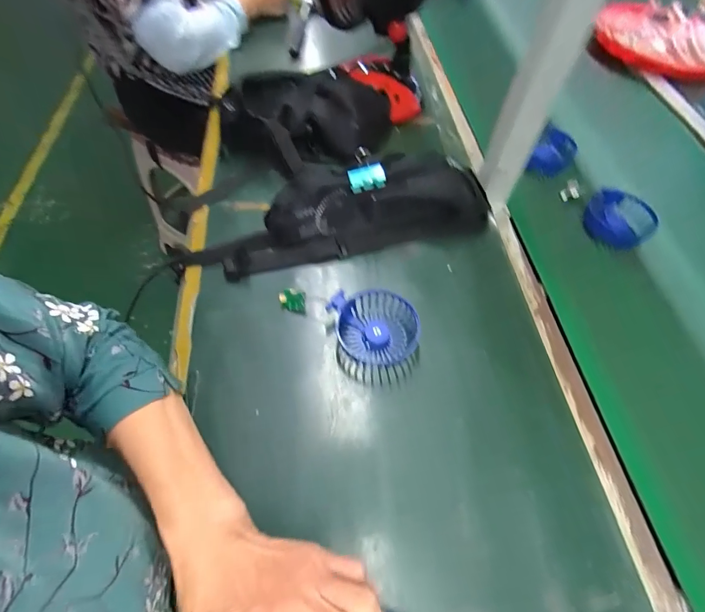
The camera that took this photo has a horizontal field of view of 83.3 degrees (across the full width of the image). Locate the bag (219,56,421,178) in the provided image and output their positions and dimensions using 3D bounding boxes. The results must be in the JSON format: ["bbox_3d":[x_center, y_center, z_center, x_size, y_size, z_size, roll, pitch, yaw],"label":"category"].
[{"bbox_3d":[-0.034,-0.319,0.632,0.344,0.104,0.178,-18,60,-13],"label":"bag"}]

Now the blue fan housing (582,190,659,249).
[{"bbox_3d":[0.366,-0.116,0.548,0.087,0.033,0.085,40,79,23],"label":"blue fan housing"}]

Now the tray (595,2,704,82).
[{"bbox_3d":[0.640,-0.546,0.816,0.277,0.056,0.187,36,63,19],"label":"tray"}]

